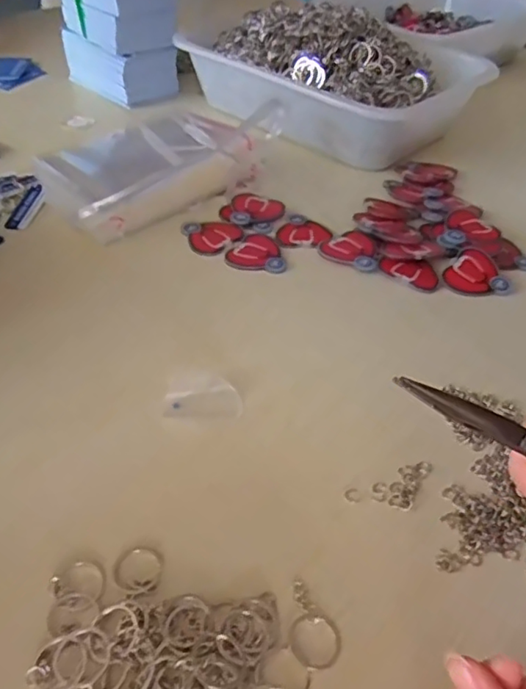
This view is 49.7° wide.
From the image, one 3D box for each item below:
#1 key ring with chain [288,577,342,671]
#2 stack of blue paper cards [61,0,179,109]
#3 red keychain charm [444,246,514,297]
[{"bbox_3d":[0.025,0.134,0.273,0.025,0.004,0.041,7,44,3],"label":"key ring with chain"},{"bbox_3d":[-0.177,-0.403,0.679,0.151,0.190,0.080,35,52,28],"label":"stack of blue paper cards"},{"bbox_3d":[0.181,-0.059,0.470,0.050,0.009,0.053,30,50,24],"label":"red keychain charm"}]

